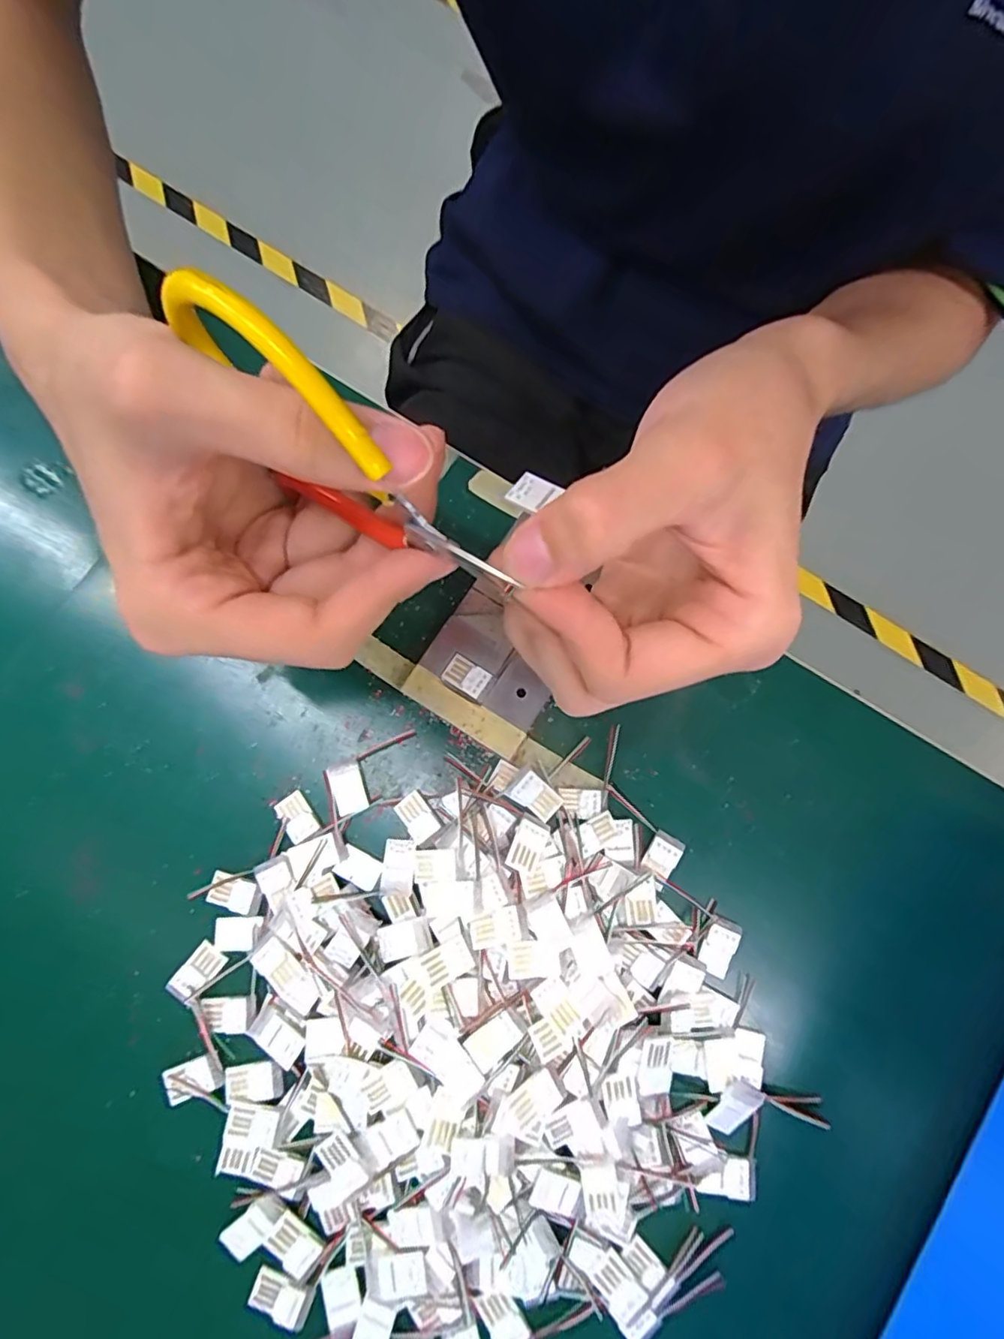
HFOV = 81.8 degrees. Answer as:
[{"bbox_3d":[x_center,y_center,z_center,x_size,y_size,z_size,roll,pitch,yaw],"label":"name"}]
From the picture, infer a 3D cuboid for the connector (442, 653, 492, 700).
[{"bbox_3d":[-0.014,0.002,0.222,0.017,0.004,0.011,34,81,6],"label":"connector"}]

